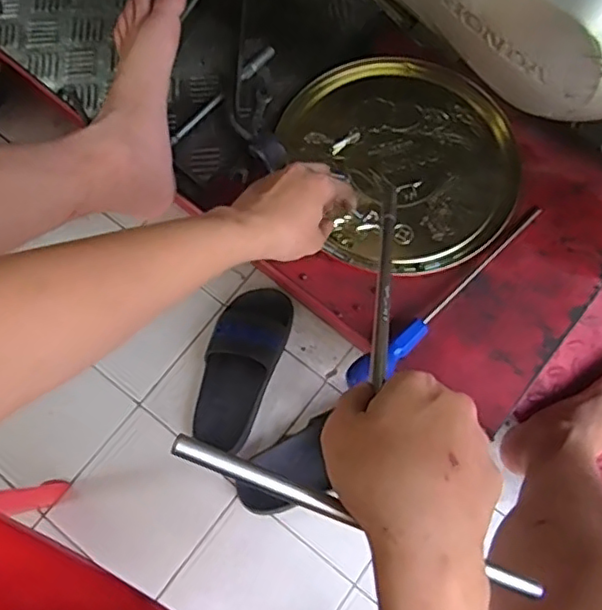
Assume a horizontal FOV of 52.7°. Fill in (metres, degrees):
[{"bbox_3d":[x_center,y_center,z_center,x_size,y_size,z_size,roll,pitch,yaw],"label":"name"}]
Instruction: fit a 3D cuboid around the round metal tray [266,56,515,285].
[{"bbox_3d":[0.115,-0.160,0.659,0.229,0.016,0.260,-20,72,-6],"label":"round metal tray"}]

